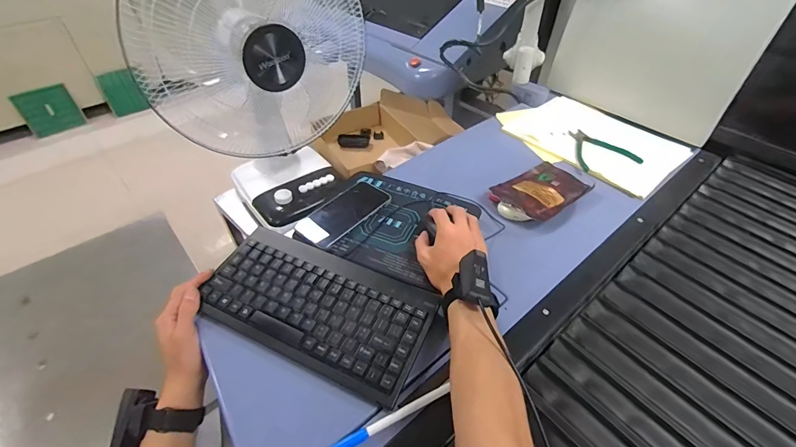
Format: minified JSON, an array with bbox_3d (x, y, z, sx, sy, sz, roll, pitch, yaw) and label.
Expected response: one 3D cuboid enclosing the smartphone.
[{"bbox_3d":[-0.088,-0.018,0.606,0.075,0.014,0.153,32,53,28],"label":"smartphone"}]

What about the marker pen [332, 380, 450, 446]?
[{"bbox_3d":[-0.010,0.205,0.382,0.143,0.006,0.010,-21,51,-19],"label":"marker pen"}]

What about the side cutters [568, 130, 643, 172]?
[{"bbox_3d":[0.403,-0.155,0.747,0.126,0.006,0.128,-8,45,-10],"label":"side cutters"}]

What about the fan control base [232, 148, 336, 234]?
[{"bbox_3d":[-0.305,-0.120,1.030,0.254,0.064,0.278,-34,55,-31],"label":"fan control base"}]

